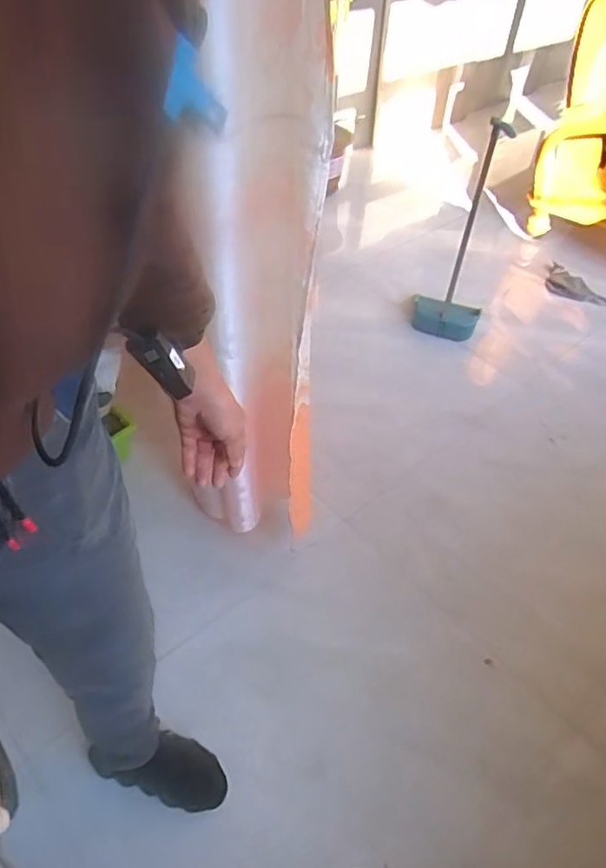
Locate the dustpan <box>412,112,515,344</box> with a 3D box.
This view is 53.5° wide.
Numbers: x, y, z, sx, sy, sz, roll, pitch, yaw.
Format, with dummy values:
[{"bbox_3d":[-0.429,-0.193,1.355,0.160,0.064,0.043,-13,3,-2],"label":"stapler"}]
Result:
[{"bbox_3d":[0.479,-0.553,1.777,0.223,0.666,0.221,15,48,8],"label":"dustpan"}]

